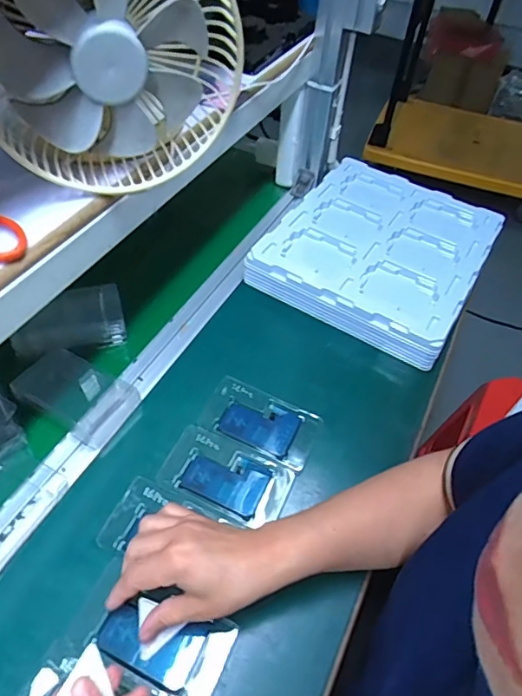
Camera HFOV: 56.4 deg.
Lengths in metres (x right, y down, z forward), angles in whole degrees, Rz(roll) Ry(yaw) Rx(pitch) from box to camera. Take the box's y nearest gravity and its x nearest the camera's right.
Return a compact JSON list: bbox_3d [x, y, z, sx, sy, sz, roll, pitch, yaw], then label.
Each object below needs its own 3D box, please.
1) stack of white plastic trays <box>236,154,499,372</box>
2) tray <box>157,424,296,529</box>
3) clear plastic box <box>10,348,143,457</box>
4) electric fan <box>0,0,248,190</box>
[{"bbox_3d":[0.179,-0.154,0.715,0.274,0.059,0.316,25,56,23],"label":"stack of white plastic trays"},{"bbox_3d":[-0.036,0.133,0.506,0.127,0.004,0.074,23,53,9],"label":"tray"},{"bbox_3d":[-0.204,0.054,0.551,0.132,0.031,0.077,27,54,17],"label":"clear plastic box"},{"bbox_3d":[-0.117,-0.218,0.370,0.199,0.188,0.058,-14,53,-15],"label":"electric fan"}]

